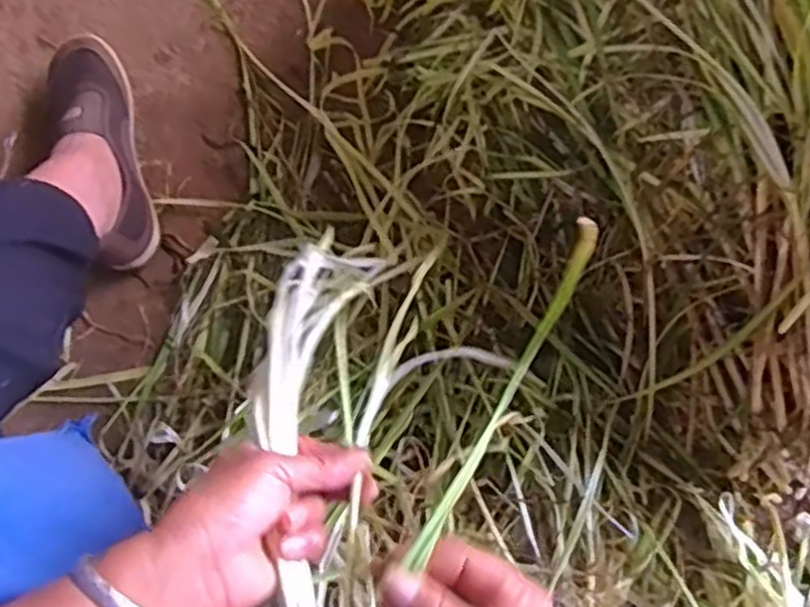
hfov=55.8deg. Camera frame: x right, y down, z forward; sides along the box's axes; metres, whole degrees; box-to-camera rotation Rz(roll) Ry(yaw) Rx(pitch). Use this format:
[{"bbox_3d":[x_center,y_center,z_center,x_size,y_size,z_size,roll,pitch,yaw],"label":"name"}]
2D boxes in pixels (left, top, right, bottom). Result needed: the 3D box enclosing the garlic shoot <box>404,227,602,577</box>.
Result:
[{"bbox_3d":[0.054,0.047,0.412,0.013,0.012,0.206,29,84,7],"label":"garlic shoot"}]

